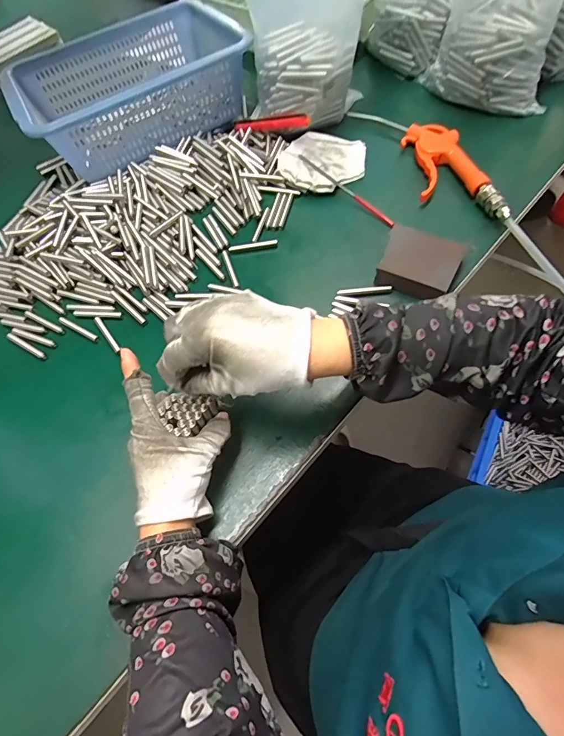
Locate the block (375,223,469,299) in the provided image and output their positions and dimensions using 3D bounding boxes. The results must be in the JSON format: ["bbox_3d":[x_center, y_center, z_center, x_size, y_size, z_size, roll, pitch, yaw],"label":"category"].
[{"bbox_3d":[0.146,-0.110,0.426,0.075,0.034,0.064,22,64,12],"label":"block"}]

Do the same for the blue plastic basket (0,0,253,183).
[{"bbox_3d":[-0.213,-0.398,0.569,0.310,0.088,0.254,-30,65,-14],"label":"blue plastic basket"}]

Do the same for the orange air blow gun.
[{"bbox_3d":[0.196,-0.241,0.487,0.072,0.025,0.180,-9,62,-4],"label":"orange air blow gun"}]

